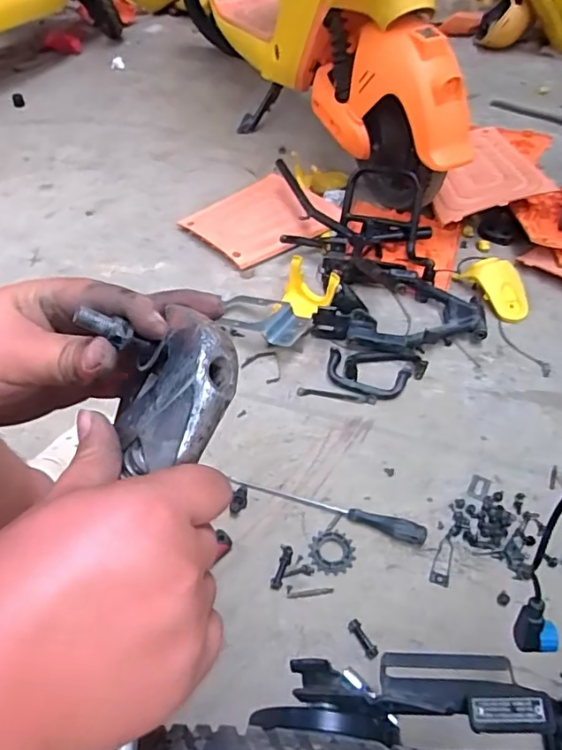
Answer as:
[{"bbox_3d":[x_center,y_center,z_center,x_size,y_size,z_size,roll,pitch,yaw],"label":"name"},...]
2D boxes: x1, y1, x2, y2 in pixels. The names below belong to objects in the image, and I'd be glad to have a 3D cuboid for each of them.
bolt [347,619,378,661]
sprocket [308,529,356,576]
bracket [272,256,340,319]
[{"bbox_3d":[0.104,0.338,0.708,0.017,0.019,0.050,-22,53,-20],"label":"bolt"},{"bbox_3d":[0.073,0.252,0.788,0.062,0.004,0.063,1,48,-1],"label":"sprocket"},{"bbox_3d":[0.054,-0.160,1.101,0.111,0.081,0.114,17,50,13],"label":"bracket"}]

